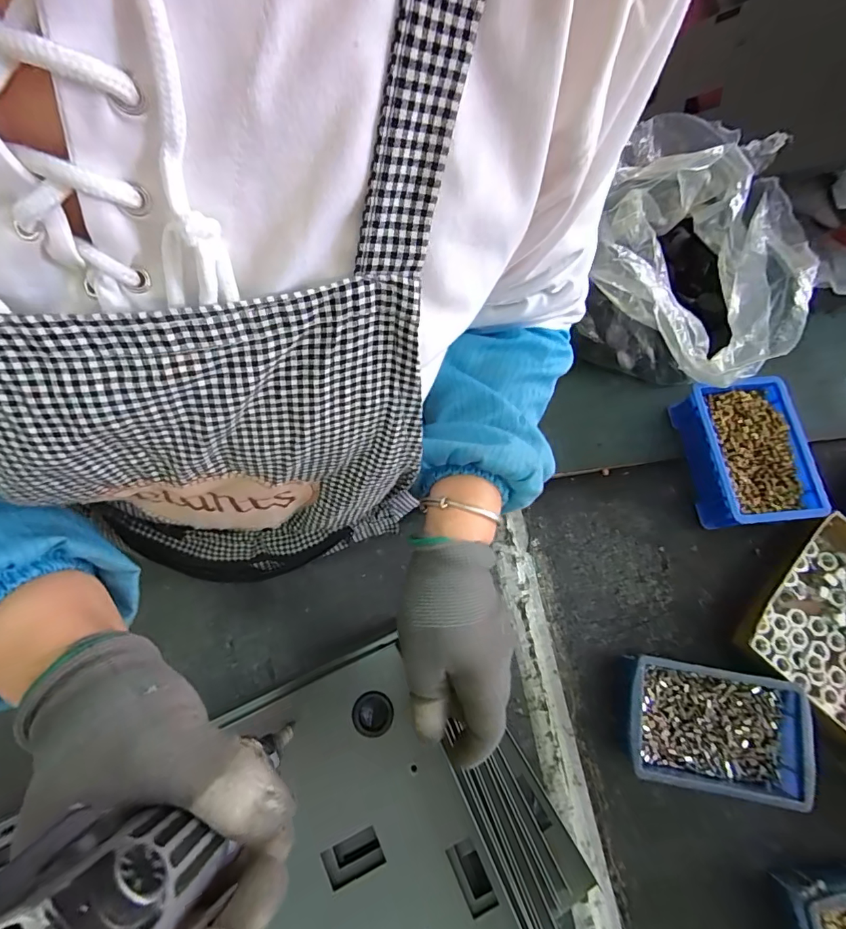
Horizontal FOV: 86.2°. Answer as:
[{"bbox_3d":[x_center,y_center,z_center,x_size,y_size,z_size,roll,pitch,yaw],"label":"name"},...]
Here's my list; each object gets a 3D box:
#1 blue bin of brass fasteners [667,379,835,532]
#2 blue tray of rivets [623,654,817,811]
[{"bbox_3d":[0.321,-0.014,0.453,0.093,0.049,0.145,-5,74,-3],"label":"blue bin of brass fasteners"},{"bbox_3d":[0.249,0.228,0.398,0.146,0.050,0.096,10,73,2],"label":"blue tray of rivets"}]

